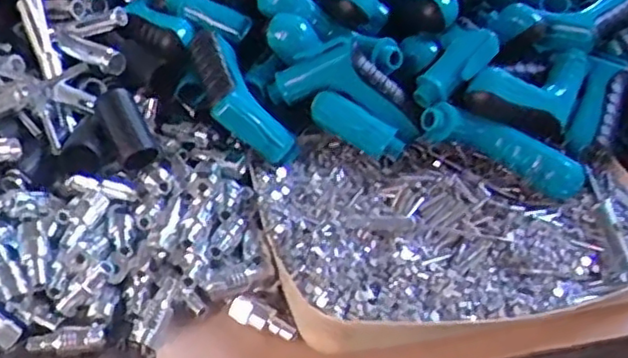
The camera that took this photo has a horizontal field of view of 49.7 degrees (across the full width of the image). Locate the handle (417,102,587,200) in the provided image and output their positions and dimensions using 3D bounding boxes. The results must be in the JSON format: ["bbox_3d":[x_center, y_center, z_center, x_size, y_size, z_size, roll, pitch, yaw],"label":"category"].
[{"bbox_3d":[0.174,-0.032,0.620,0.152,0.034,0.045,27,42,2],"label":"handle"}]

